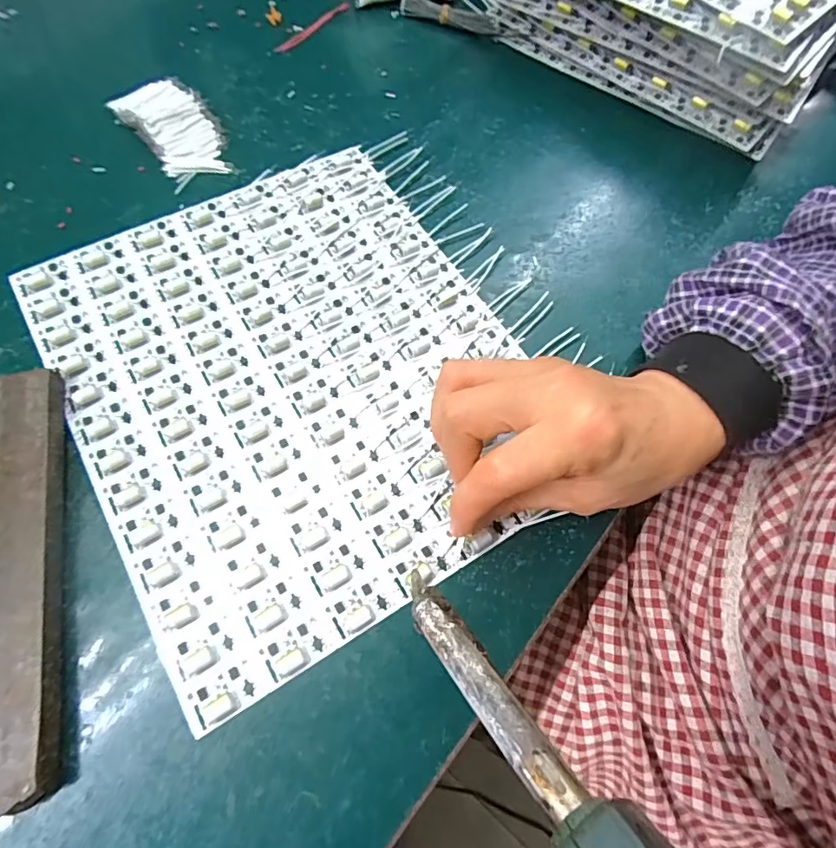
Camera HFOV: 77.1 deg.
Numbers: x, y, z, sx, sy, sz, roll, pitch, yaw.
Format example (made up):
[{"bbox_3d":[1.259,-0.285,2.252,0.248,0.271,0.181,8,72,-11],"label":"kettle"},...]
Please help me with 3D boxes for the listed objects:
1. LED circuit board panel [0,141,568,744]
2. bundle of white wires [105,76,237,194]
[{"bbox_3d":[-0.071,-0.034,0.305,0.236,0.005,0.285,-29,70,-15],"label":"LED circuit board panel"},{"bbox_3d":[-0.174,-0.214,0.375,0.053,0.014,0.101,-34,71,-17],"label":"bundle of white wires"}]

